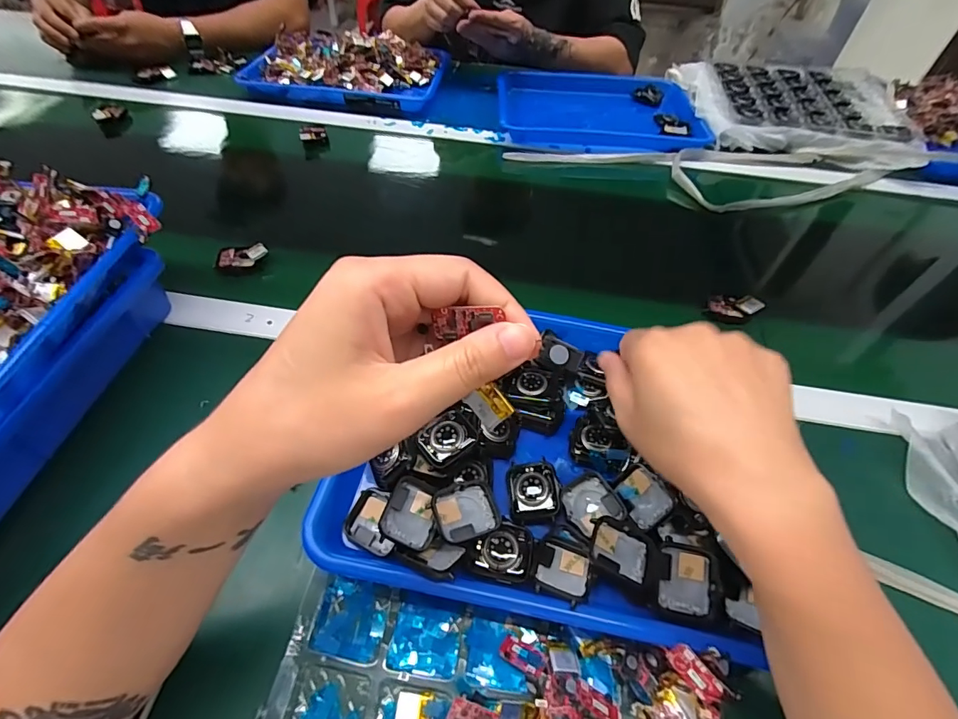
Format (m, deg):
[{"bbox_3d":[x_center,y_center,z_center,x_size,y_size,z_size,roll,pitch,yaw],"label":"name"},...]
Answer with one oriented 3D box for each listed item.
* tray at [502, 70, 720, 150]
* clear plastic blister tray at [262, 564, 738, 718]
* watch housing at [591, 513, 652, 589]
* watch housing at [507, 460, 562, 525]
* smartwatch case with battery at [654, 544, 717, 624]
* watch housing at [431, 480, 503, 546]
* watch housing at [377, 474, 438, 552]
[{"bbox_3d":[0.197,-0.414,0.768,0.314,0.043,0.236,3,51,-1],"label":"tray"},{"bbox_3d":[0.011,0.201,0.259,0.256,0.032,0.102,10,51,5],"label":"clear plastic blister tray"},{"bbox_3d":[0.093,0.127,0.301,0.040,0.017,0.035,16,52,10],"label":"watch housing"},{"bbox_3d":[0.040,0.092,0.328,0.036,0.012,0.046,0,51,-3],"label":"watch housing"},{"bbox_3d":[0.130,0.138,0.285,0.035,0.011,0.039,12,51,7],"label":"smartwatch case with battery"},{"bbox_3d":[-0.009,0.100,0.303,0.039,0.012,0.035,-17,54,-16],"label":"watch housing"},{"bbox_3d":[-0.044,0.101,0.299,0.036,0.006,0.042,28,52,-18],"label":"watch housing"}]

